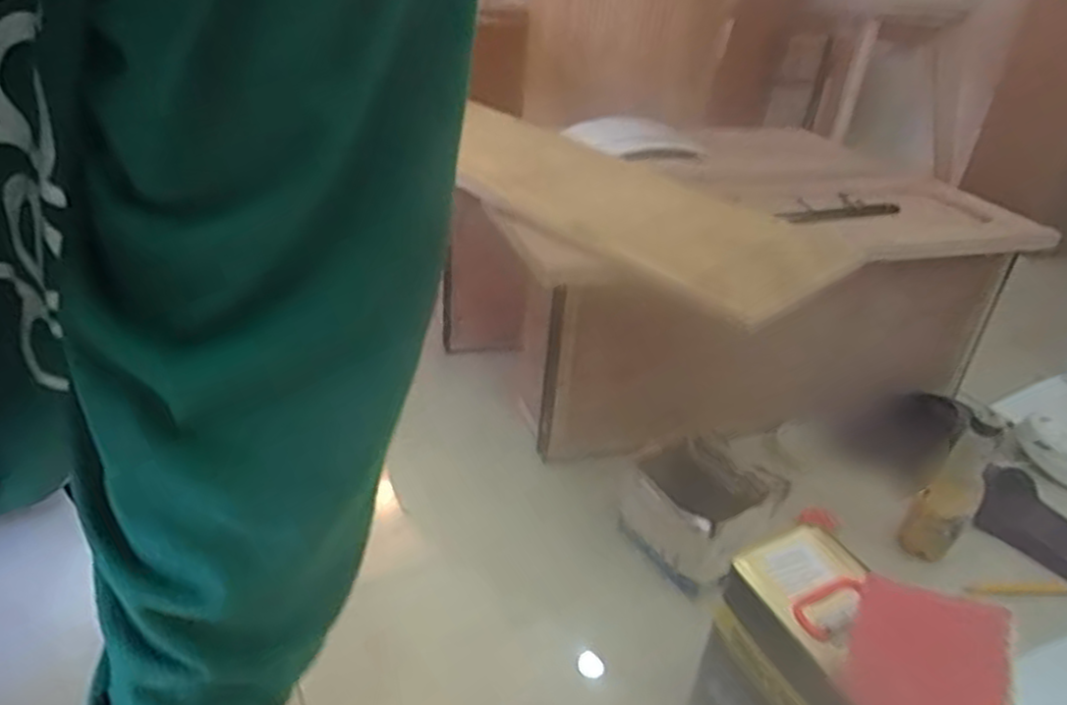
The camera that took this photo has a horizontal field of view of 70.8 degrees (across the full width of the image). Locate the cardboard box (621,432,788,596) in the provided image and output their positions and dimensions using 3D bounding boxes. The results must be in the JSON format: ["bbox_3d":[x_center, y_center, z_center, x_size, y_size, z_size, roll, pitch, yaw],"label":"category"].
[{"bbox_3d":[0.183,0.159,0.823,0.140,0.121,0.150,-22,41,-37],"label":"cardboard box"}]

